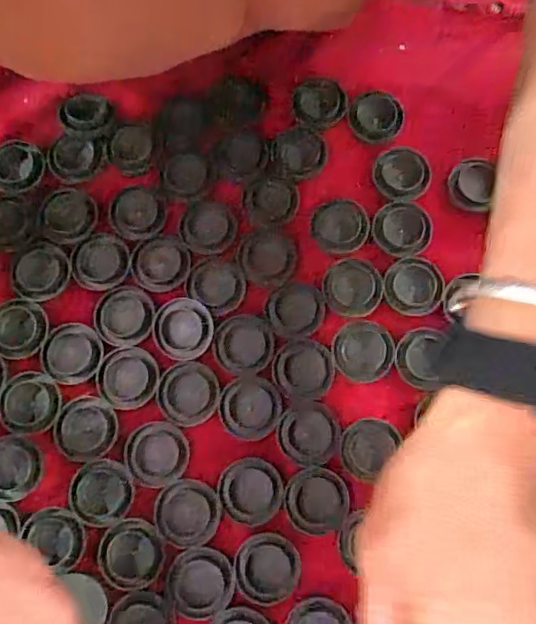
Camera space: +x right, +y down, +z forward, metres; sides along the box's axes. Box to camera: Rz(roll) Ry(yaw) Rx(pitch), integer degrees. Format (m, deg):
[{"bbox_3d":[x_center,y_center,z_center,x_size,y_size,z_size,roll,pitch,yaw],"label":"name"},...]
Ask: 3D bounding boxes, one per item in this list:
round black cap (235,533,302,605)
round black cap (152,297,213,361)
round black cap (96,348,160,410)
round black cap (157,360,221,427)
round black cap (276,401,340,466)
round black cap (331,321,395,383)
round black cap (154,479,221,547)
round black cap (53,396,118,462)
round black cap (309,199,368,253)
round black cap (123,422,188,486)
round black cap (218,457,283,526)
[{"bbox_3d":[0.000,0.129,0.283,0.032,0.004,0.032,0,77,1],"label":"round black cap"},{"bbox_3d":[-0.047,0.009,0.308,0.032,0.004,0.034,0,77,1],"label":"round black cap"},{"bbox_3d":[-0.076,0.035,0.304,0.033,0.004,0.032,0,77,1],"label":"round black cap"},{"bbox_3d":[-0.043,0.043,0.300,0.032,0.004,0.033,0,77,1],"label":"round black cap"},{"bbox_3d":[0.021,0.064,0.300,0.032,0.005,0.033,-6,77,-1],"label":"round black cap"},{"bbox_3d":[0.051,0.021,0.305,0.032,0.004,0.032,0,77,1],"label":"round black cap"},{"bbox_3d":[-0.042,0.103,0.289,0.032,0.004,0.032,0,77,1],"label":"round black cap"},{"bbox_3d":[-0.097,0.062,0.298,0.032,0.004,0.032,0,77,1],"label":"round black cap"},{"bbox_3d":[0.041,-0.050,0.324,0.032,0.004,0.031,0,77,1],"label":"round black cap"},{"bbox_3d":[-0.058,0.074,0.294,0.032,0.004,0.032,0,77,1],"label":"round black cap"},{"bbox_3d":[-0.009,0.093,0.293,0.033,0.004,0.031,0,77,1],"label":"round black cap"}]

